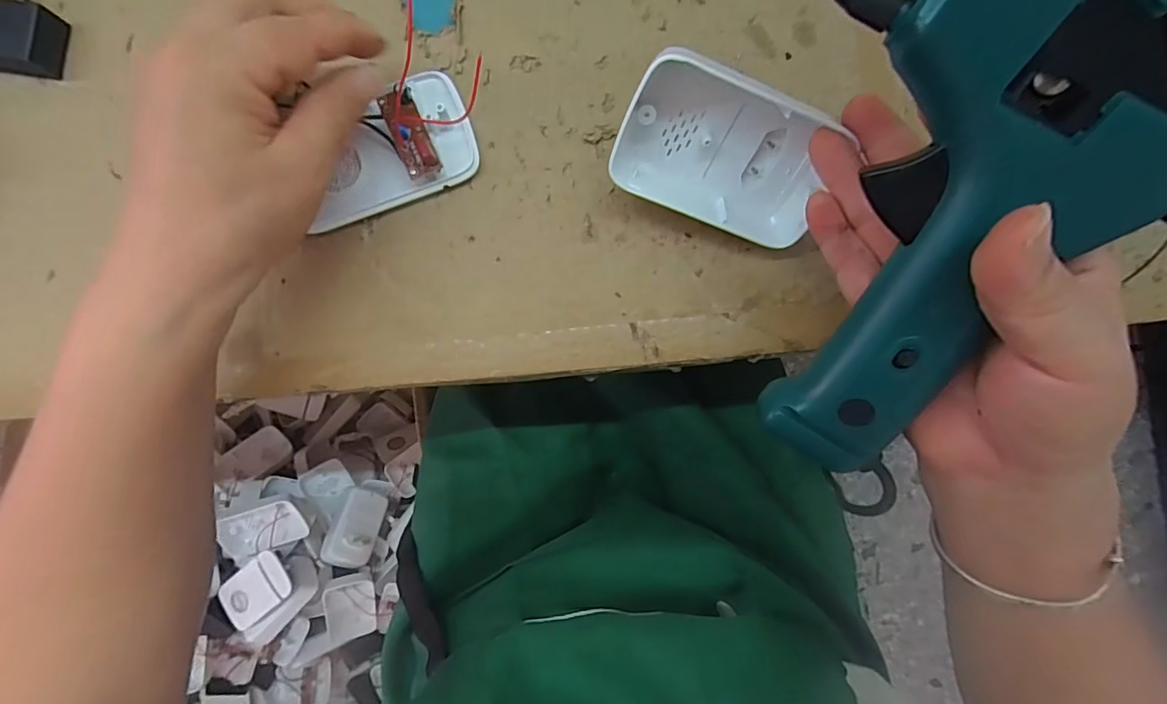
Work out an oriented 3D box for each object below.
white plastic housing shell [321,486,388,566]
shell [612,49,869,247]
[{"bbox_3d":[-0.286,0.223,0.670,0.056,0.021,0.092,32,55,-30],"label":"white plastic housing shell"},{"bbox_3d":[0.062,-0.088,0.243,0.091,0.021,0.066,19,127,-7],"label":"shell"}]

